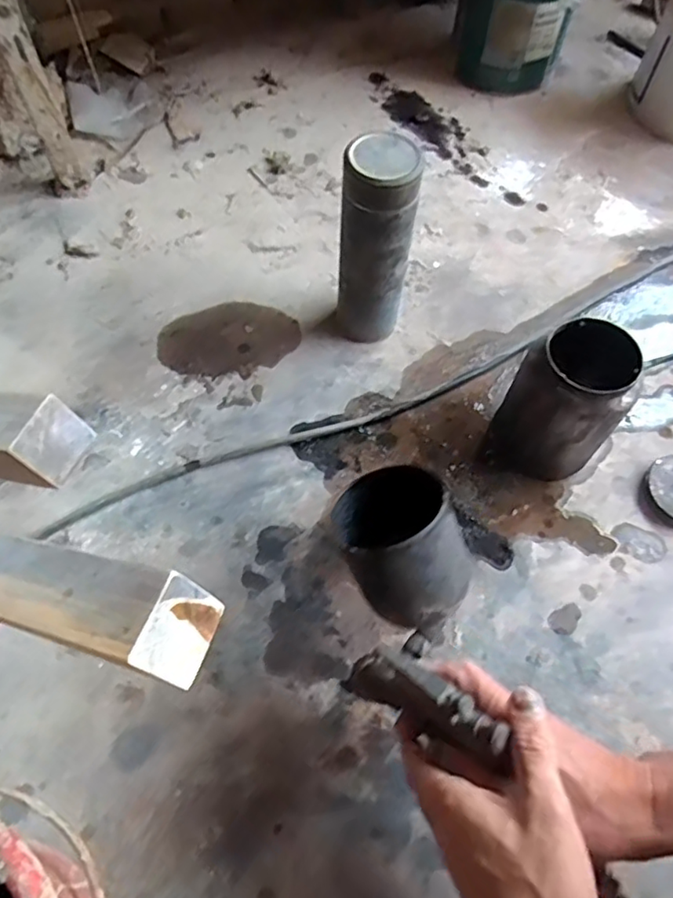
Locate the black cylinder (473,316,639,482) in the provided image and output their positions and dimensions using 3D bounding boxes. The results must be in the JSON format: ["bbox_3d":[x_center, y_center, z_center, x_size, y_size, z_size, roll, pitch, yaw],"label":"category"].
[{"bbox_3d":[0.211,-0.042,0.566,0.100,0.139,0.093,23,63,11],"label":"black cylinder"}]

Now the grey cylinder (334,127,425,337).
[{"bbox_3d":[0.038,-0.190,0.596,0.071,0.215,0.071,6,61,2],"label":"grey cylinder"}]

